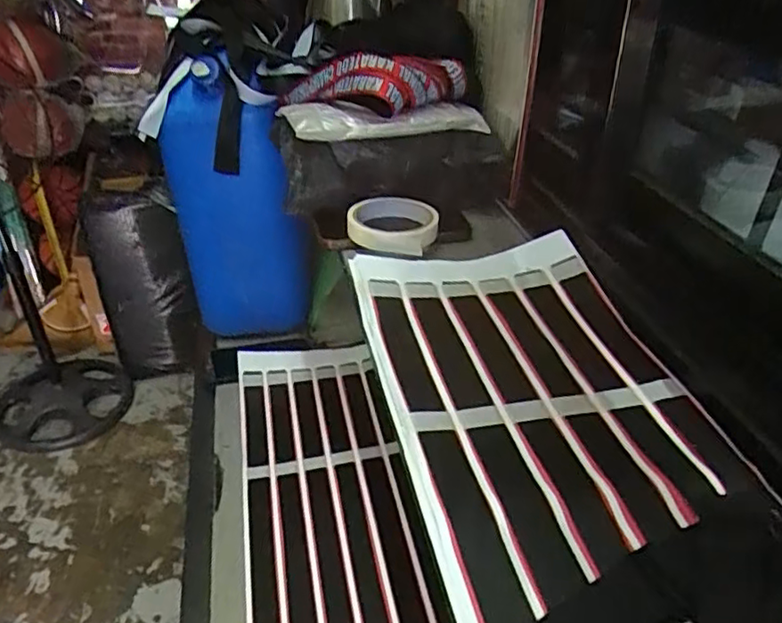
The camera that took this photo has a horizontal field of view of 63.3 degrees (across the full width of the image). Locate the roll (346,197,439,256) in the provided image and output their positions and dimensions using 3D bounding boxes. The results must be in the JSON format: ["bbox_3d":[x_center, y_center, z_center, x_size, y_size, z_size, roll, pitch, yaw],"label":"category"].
[{"bbox_3d":[0.002,-0.092,0.662,0.093,0.023,0.093,0,34,0],"label":"roll"}]

